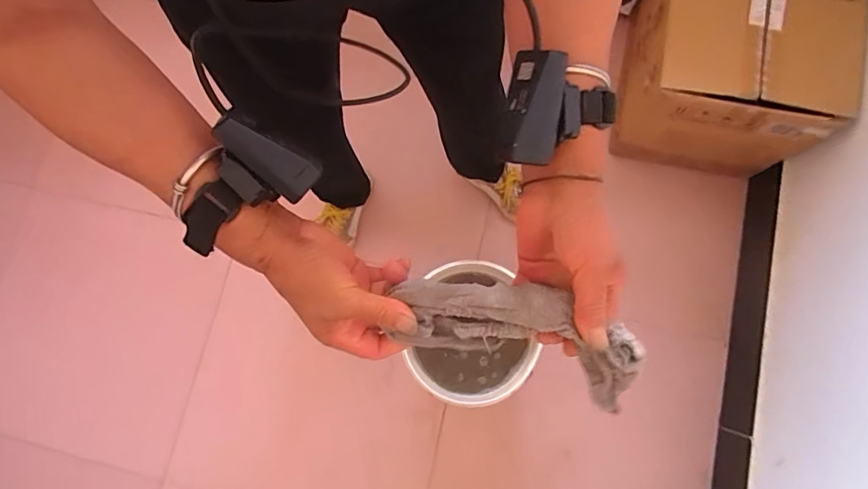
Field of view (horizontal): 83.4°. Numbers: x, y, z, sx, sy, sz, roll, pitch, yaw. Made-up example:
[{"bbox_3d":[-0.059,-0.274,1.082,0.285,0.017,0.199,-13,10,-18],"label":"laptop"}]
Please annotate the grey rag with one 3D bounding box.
[{"bbox_3d":[0.059,0.063,0.362,0.179,0.043,0.064,17,73,4],"label":"grey rag"}]

